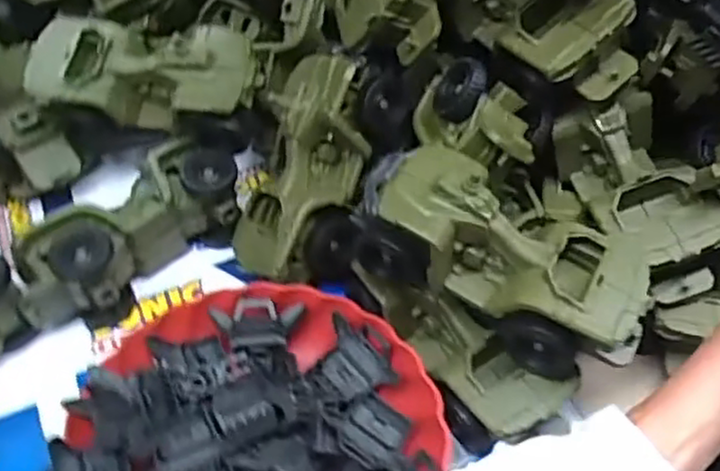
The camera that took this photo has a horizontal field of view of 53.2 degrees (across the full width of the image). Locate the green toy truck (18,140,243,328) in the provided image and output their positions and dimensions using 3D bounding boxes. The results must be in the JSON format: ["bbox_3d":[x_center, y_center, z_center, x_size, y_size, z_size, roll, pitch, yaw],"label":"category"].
[{"bbox_3d":[-0.184,0.001,0.568,0.183,0.078,0.078,-37,62,-25],"label":"green toy truck"}]

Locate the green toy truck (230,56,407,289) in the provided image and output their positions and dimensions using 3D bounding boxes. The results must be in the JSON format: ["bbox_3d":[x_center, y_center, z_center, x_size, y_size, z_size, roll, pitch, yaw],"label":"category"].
[{"bbox_3d":[-0.035,-0.047,0.551,0.098,0.067,0.182,22,91,11],"label":"green toy truck"}]

